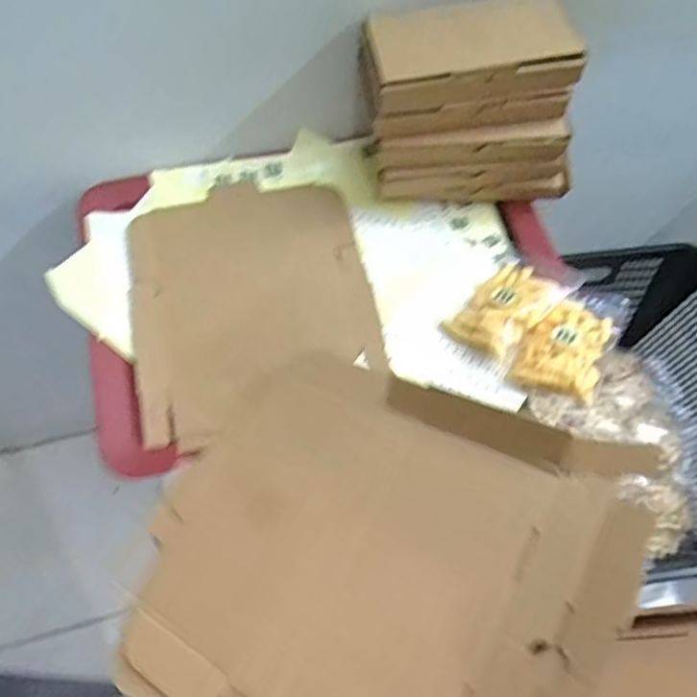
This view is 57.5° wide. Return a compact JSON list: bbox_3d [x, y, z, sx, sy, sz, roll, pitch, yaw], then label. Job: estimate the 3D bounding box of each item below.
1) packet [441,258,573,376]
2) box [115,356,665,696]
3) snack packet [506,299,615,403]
[{"bbox_3d":[0.169,-0.045,0.670,0.078,0.031,0.115,39,68,18],"label":"packet"},{"bbox_3d":[0.002,0.136,0.400,0.299,0.019,0.251,15,67,31],"label":"box"},{"bbox_3d":[0.218,-0.004,0.643,0.079,0.028,0.109,23,64,11],"label":"snack packet"}]

